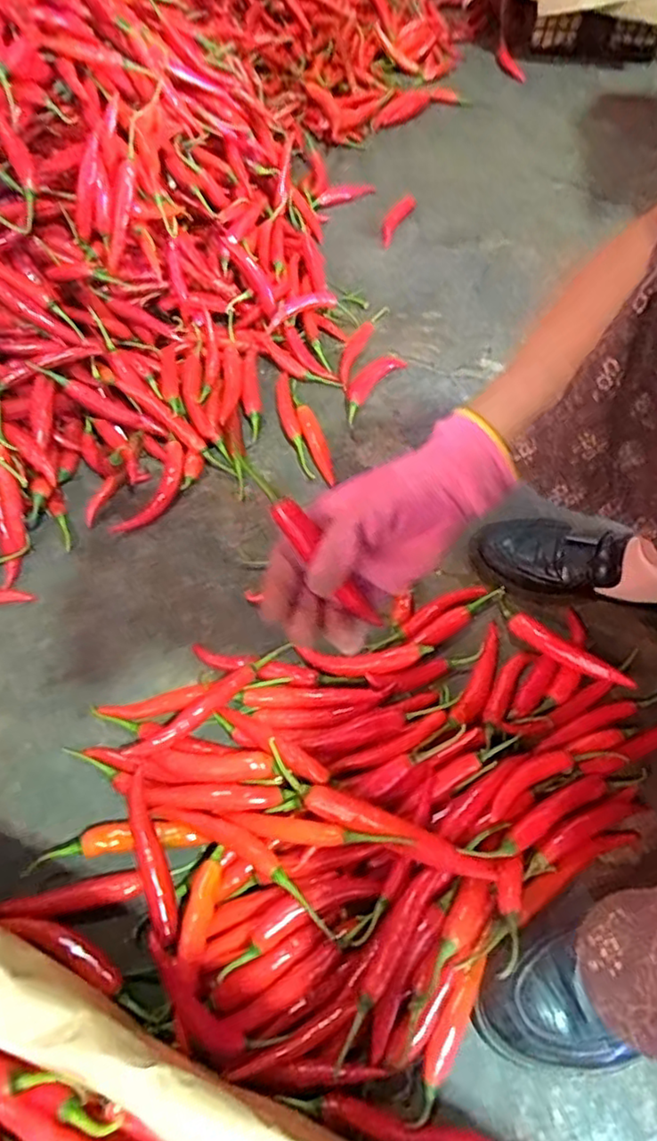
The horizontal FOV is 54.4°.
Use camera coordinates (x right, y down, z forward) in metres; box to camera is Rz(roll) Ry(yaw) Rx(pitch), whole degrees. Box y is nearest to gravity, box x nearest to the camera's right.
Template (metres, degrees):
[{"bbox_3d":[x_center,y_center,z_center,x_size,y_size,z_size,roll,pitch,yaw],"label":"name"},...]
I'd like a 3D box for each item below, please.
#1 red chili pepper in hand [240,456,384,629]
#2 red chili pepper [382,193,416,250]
[{"bbox_3d":[-0.012,-0.017,0.386,0.017,0.014,0.131,-42,97,-21],"label":"red chili pepper in hand"},{"bbox_3d":[0.100,-0.523,0.951,0.029,0.018,0.125,24,63,12],"label":"red chili pepper"}]

